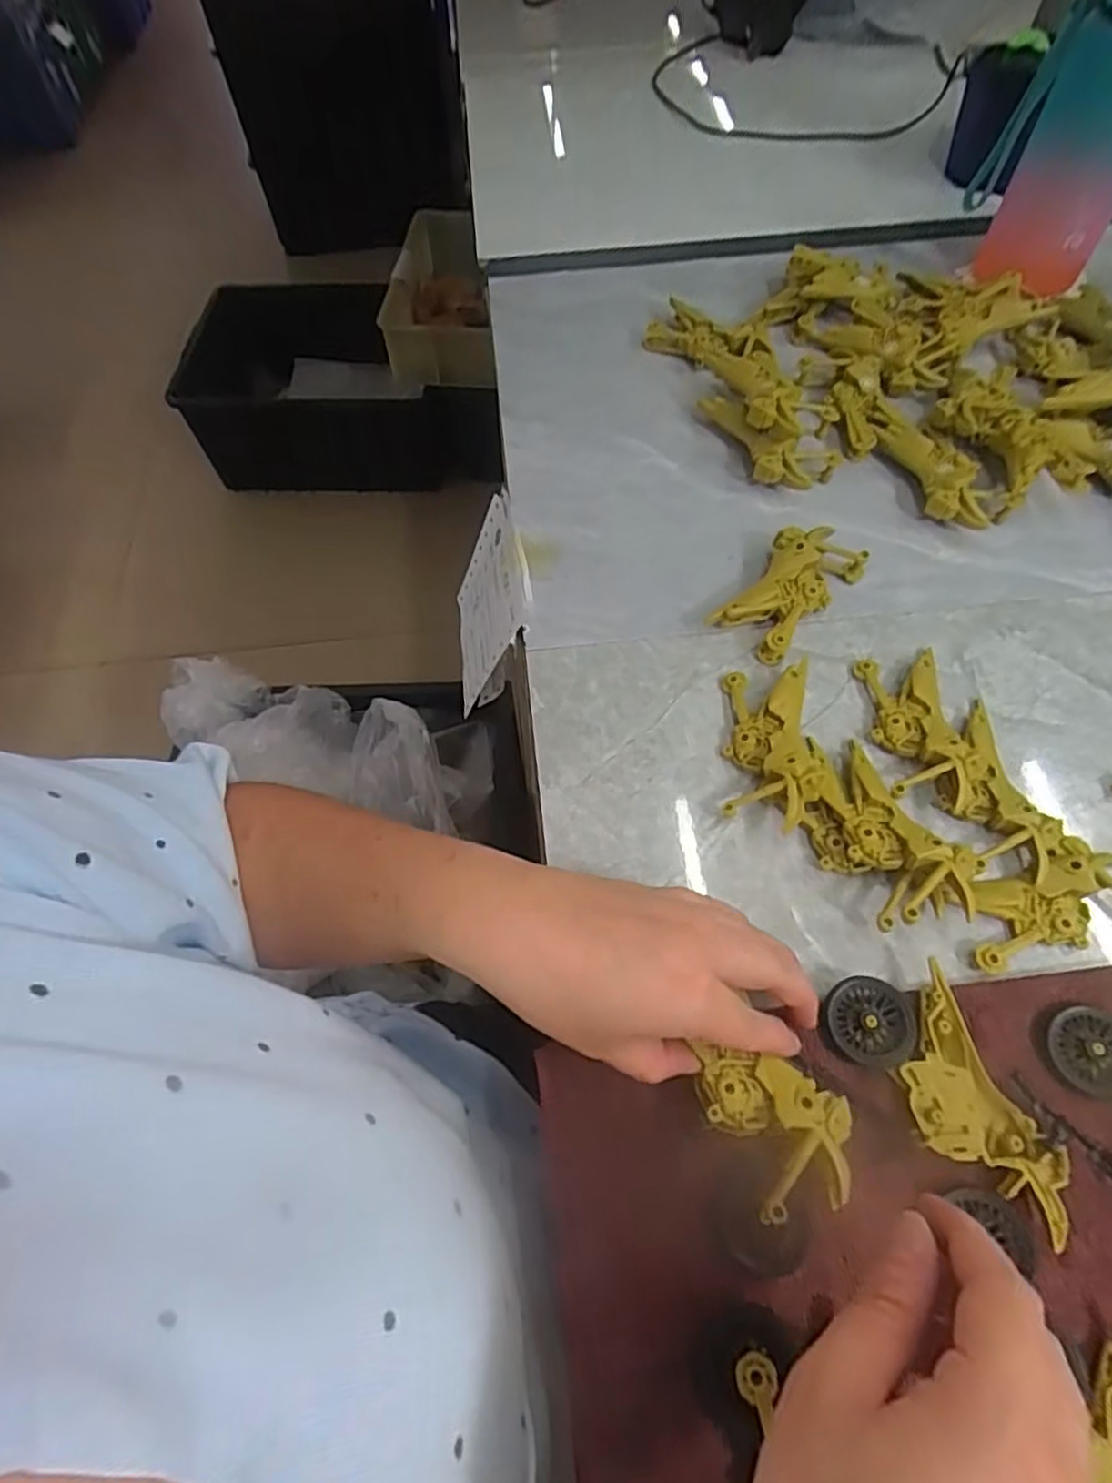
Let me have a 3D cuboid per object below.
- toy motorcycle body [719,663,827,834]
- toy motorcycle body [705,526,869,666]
[{"bbox_3d":[0.114,0.000,0.386,0.045,0.023,0.097,5,61,5],"label":"toy motorcycle body"},{"bbox_3d":[0.143,-0.095,0.437,0.049,0.027,0.101,39,69,21],"label":"toy motorcycle body"}]

